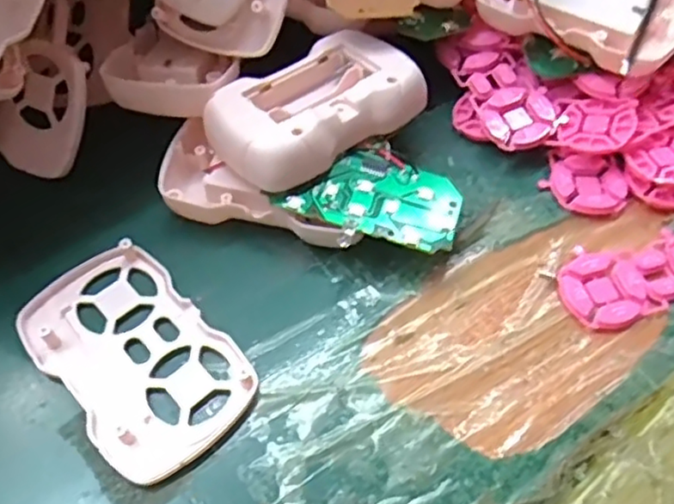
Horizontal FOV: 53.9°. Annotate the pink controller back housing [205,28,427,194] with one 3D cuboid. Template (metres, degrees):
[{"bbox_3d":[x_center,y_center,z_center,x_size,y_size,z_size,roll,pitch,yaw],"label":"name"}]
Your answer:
[{"bbox_3d":[-0.008,-0.059,0.267,0.084,0.020,0.048,-37,64,-22],"label":"pink controller back housing"}]

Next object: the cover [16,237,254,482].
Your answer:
[{"bbox_3d":[-0.071,0.036,0.235,0.054,0.010,0.086,-38,65,-23],"label":"cover"}]

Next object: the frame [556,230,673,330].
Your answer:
[{"bbox_3d":[0.122,0.008,0.255,0.075,0.005,0.032,-13,58,-9],"label":"frame"}]

